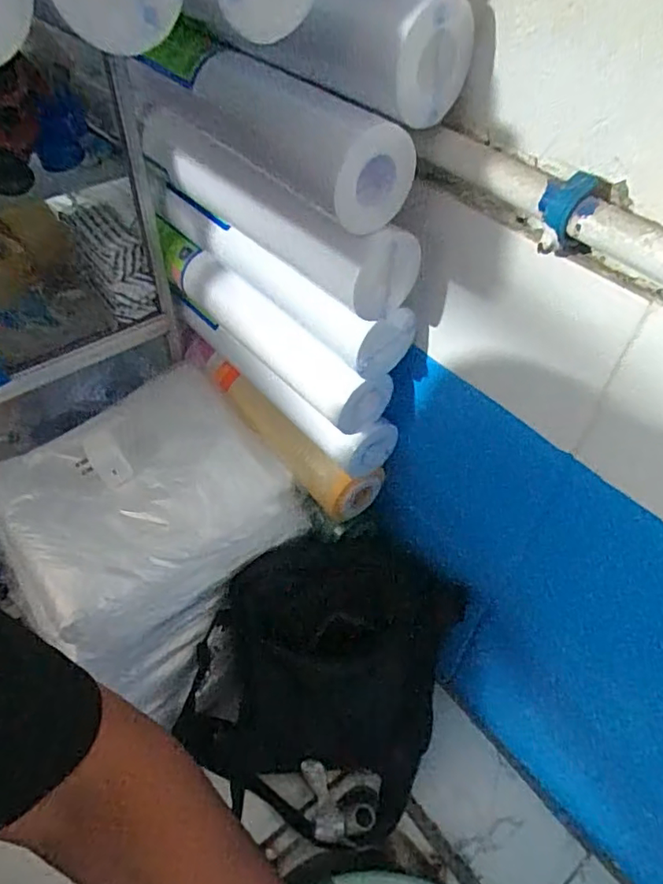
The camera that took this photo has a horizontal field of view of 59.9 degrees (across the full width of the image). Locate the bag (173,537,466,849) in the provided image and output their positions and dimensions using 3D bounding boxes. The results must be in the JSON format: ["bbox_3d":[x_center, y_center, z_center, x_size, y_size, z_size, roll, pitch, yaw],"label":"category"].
[{"bbox_3d":[-0.012,0.241,0.591,0.240,0.187,0.227,16,49,11],"label":"bag"}]

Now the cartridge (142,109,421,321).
[{"bbox_3d":[-0.049,-0.180,0.430,0.057,0.075,0.263,-33,58,-28],"label":"cartridge"}]

